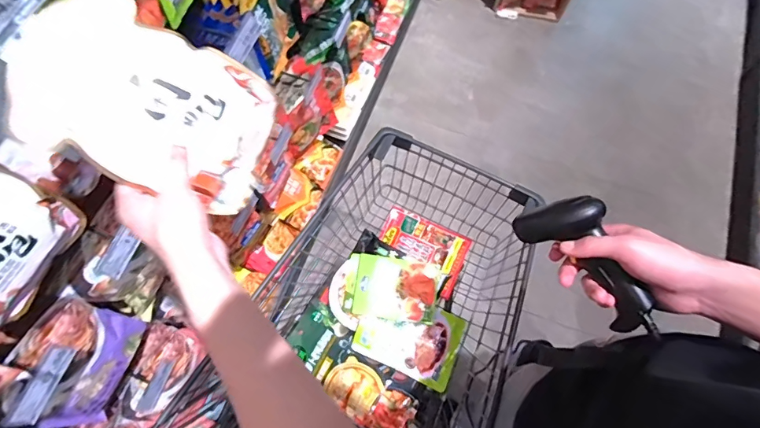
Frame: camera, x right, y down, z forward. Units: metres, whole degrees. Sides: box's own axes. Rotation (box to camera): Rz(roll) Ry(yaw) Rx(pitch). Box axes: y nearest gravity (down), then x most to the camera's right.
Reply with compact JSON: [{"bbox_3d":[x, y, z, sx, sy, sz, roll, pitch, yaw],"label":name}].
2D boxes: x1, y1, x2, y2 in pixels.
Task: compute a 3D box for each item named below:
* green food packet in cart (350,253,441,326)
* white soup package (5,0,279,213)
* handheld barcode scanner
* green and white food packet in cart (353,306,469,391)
[{"bbox_3d":[0.032,0.172,1.030,0.200,0.049,0.139,10,69,2],"label":"green food packet in cart"},{"bbox_3d":[-0.215,-0.108,0.431,0.222,0.024,0.157,27,76,-32],"label":"white soup package"},{"bbox_3d":[0.235,0.046,0.471,0.169,0.056,0.084,51,119,22],"label":"handheld barcode scanner"},{"bbox_3d":[0.072,0.280,1.013,0.232,0.024,0.167,25,68,0],"label":"green and white food packet in cart"}]

